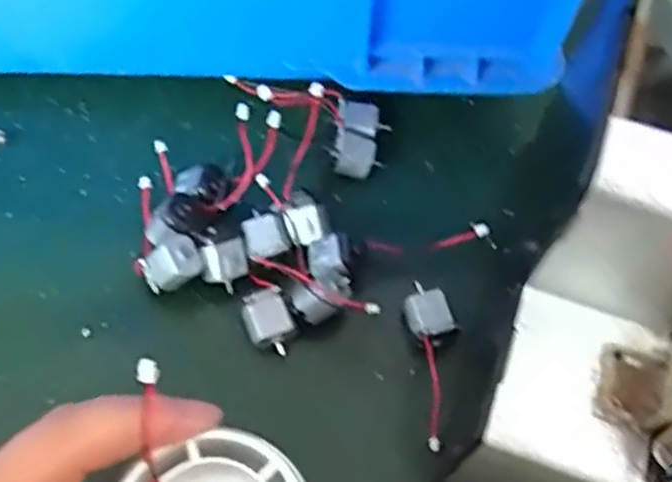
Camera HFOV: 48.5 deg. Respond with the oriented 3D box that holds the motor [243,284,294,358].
[{"bbox_3d":[-0.028,0.034,0.309,0.018,0.014,0.023,-19,62,-14],"label":"motor"}]

